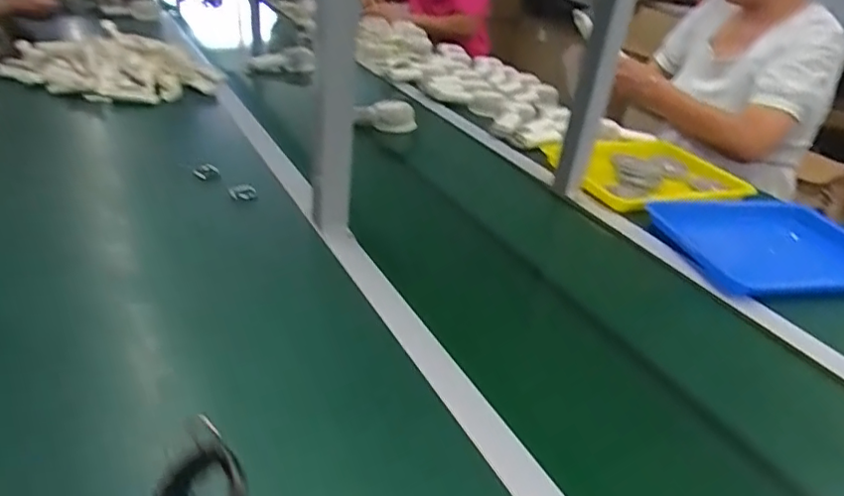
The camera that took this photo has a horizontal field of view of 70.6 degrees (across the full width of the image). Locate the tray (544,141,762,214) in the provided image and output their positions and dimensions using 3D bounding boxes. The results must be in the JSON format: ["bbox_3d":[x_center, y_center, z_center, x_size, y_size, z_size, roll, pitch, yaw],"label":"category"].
[{"bbox_3d":[0.428,-0.143,1.144,0.364,0.047,0.281,-10,34,-26],"label":"tray"}]

